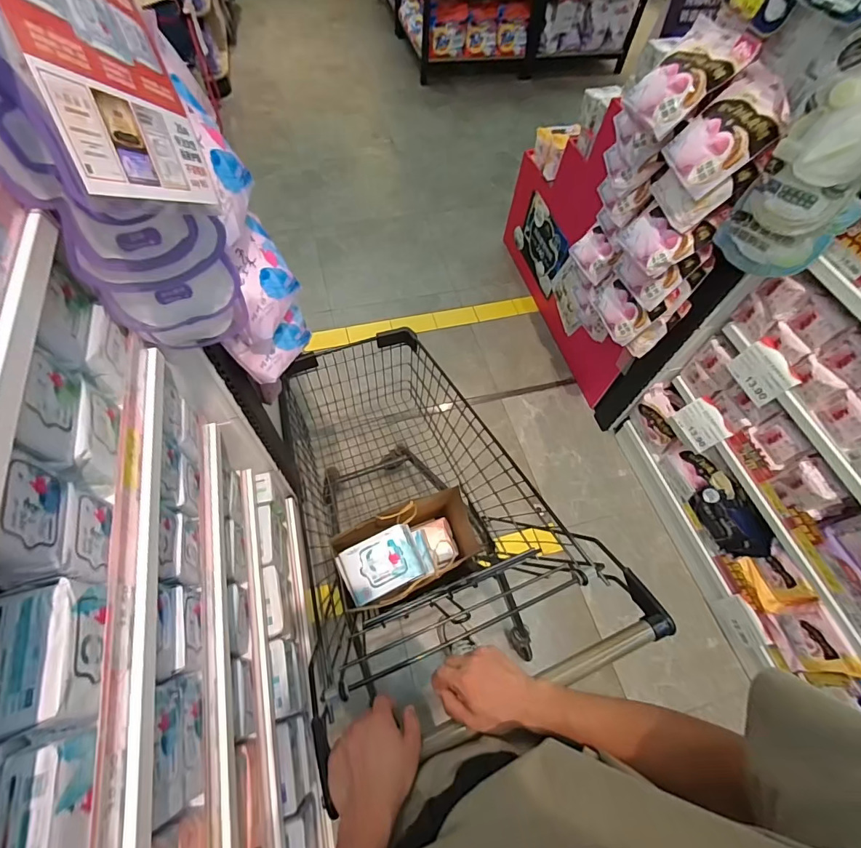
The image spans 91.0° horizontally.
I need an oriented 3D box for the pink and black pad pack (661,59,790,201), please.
[{"bbox_3d":[0.589,-0.578,0.843,0.037,0.196,0.176,10,60,-36],"label":"pink and black pad pack"}]

